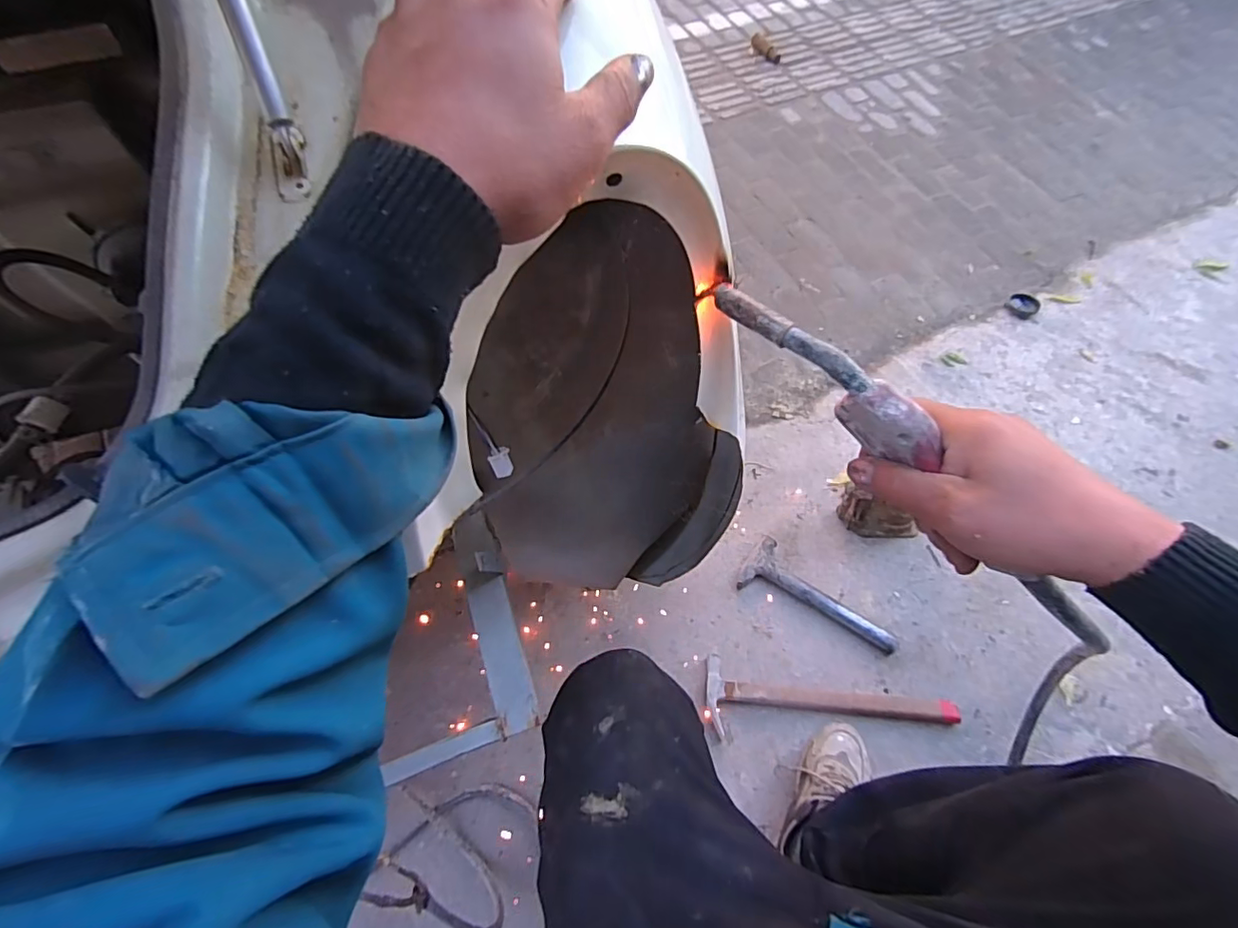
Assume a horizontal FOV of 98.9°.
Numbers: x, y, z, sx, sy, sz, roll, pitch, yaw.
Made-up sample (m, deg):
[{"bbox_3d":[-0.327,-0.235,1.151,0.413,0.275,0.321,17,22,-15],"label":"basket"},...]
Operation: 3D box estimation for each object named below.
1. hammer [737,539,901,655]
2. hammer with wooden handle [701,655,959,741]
[{"bbox_3d":[0.380,0.233,0.990,0.284,0.051,0.123,25,68,11],"label":"hammer"},{"bbox_3d":[0.326,0.411,0.877,0.359,0.046,0.123,8,66,4],"label":"hammer with wooden handle"}]

